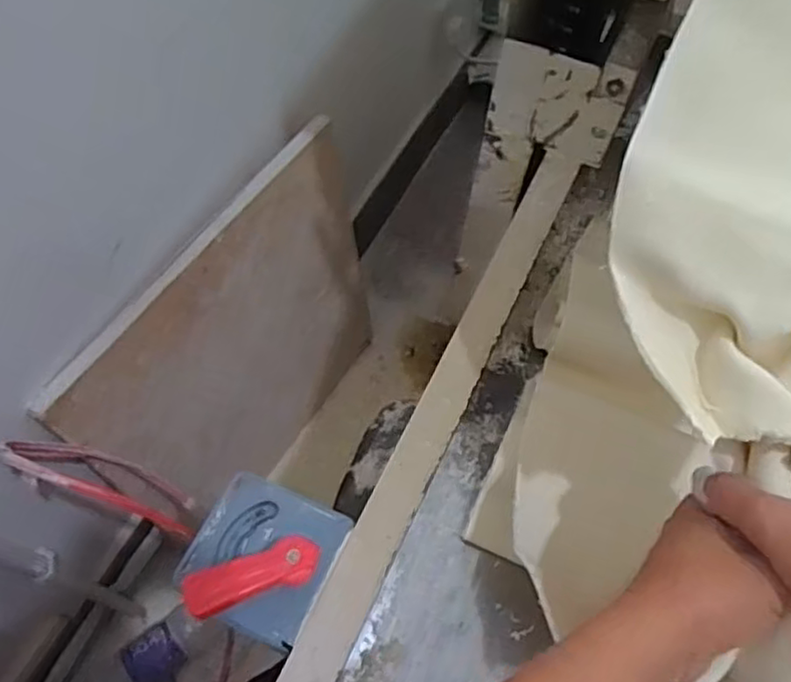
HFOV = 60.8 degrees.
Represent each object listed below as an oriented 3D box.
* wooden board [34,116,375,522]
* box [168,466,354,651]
[{"bbox_3d":[-0.180,0.015,0.901,0.021,0.441,0.445,24,64,22],"label":"wooden board"},{"bbox_3d":[-0.089,0.134,0.434,0.095,0.052,0.095,19,62,8],"label":"box"}]

